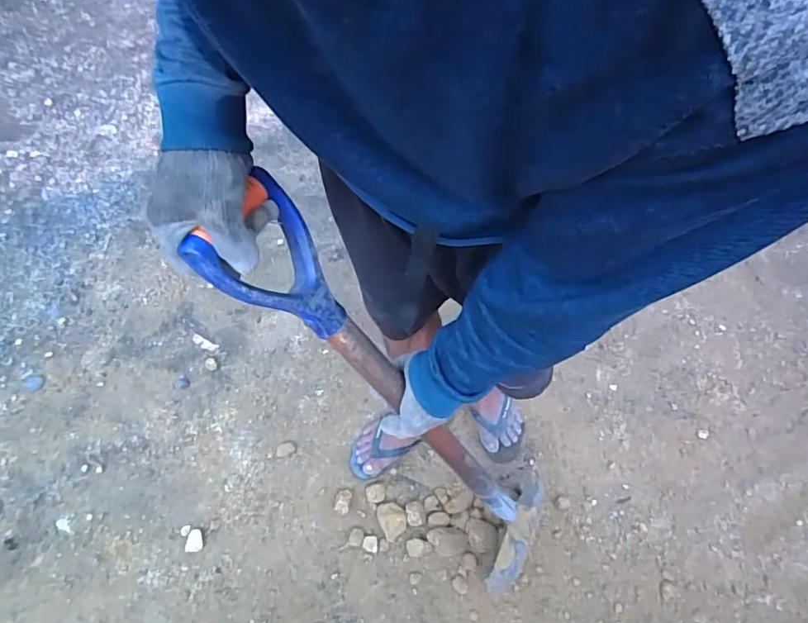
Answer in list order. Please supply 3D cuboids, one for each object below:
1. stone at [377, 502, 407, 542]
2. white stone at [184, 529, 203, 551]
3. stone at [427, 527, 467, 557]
[{"bbox_3d":[-0.026,0.453,1.092,0.058,0.027,0.074,-25,64,-12],"label":"stone"},{"bbox_3d":[-0.456,0.498,1.091,0.036,0.009,0.044,2,54,-15],"label":"white stone"},{"bbox_3d":[0.090,0.481,1.049,0.082,0.048,0.055,3,62,3],"label":"stone"}]

